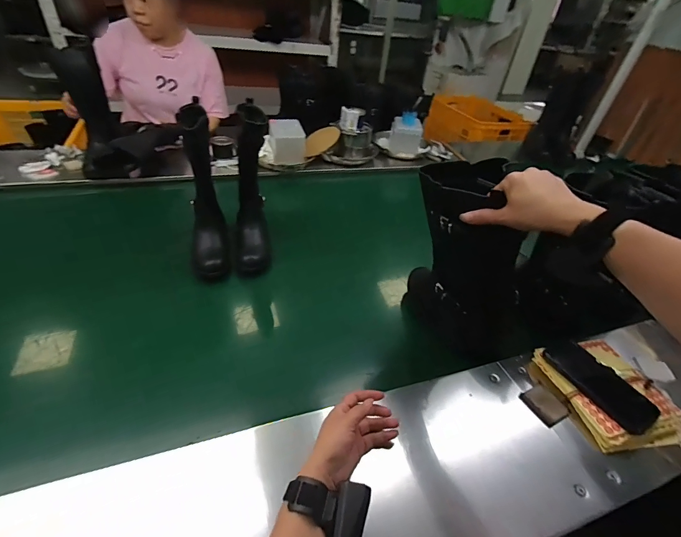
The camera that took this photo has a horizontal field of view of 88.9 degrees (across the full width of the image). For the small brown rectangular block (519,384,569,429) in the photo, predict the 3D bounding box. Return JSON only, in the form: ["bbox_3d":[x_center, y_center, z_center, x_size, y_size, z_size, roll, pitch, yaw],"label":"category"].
[{"bbox_3d":[0.338,0.223,0.573,0.052,0.015,0.060,-17,45,-26],"label":"small brown rectangular block"}]

